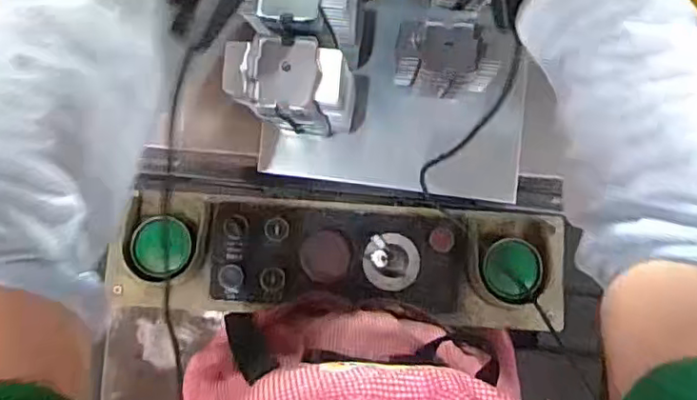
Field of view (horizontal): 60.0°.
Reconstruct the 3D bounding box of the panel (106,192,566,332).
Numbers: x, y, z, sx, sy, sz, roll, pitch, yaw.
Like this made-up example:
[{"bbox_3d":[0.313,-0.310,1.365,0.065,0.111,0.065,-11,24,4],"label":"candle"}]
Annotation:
[{"bbox_3d":[-0.014,0.072,0.729,0.539,0.058,0.141,4,87,-1],"label":"panel"}]

